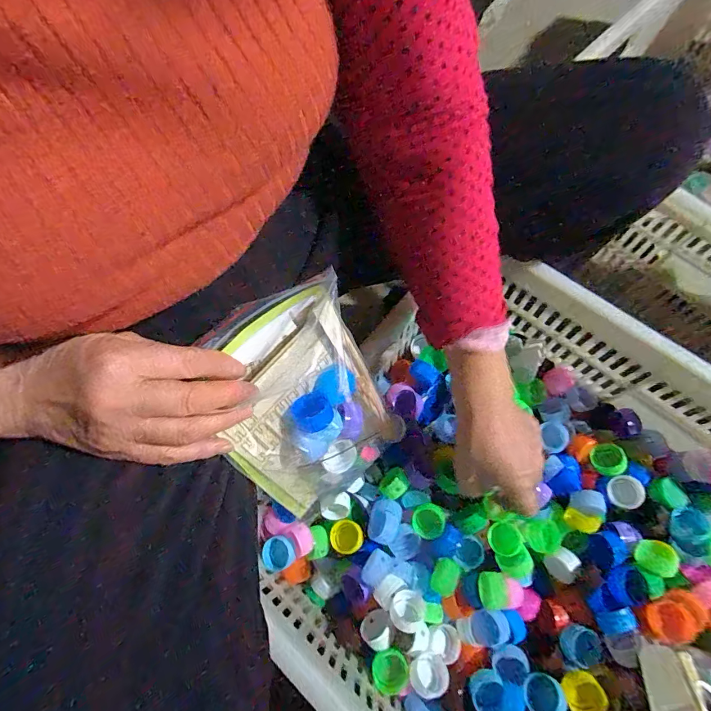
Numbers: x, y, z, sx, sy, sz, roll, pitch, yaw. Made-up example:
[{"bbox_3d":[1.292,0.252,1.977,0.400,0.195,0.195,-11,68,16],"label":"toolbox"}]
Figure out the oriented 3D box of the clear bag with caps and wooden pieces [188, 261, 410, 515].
[{"bbox_3d":[-0.040,0.053,0.352,0.132,0.218,0.039,-30,31,-9],"label":"clear bag with caps and wooden pieces"}]

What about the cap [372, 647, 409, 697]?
[{"bbox_3d":[0.032,0.290,0.383,0.033,0.009,0.035,-1,69,2],"label":"cap"}]

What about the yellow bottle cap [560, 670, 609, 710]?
[{"bbox_3d":[0.199,0.296,0.363,0.030,0.020,0.029,-1,69,2],"label":"yellow bottle cap"}]

